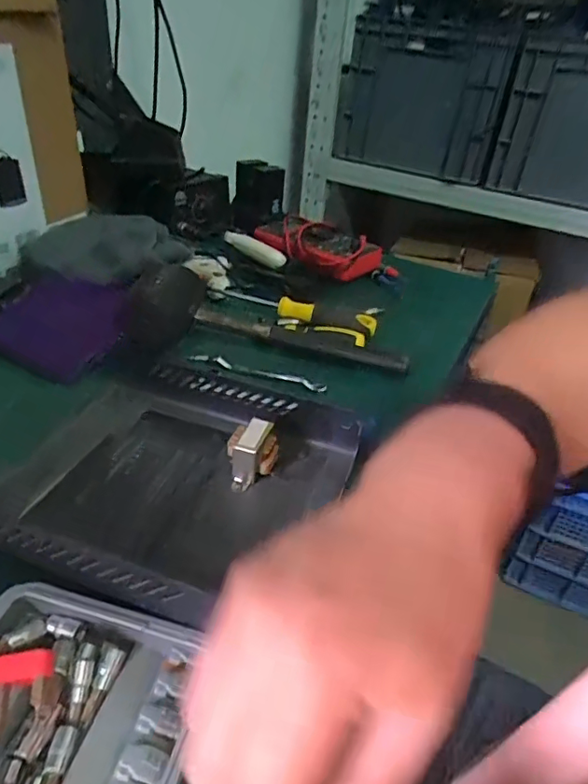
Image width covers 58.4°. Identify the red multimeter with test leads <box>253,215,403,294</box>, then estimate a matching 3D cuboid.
[{"bbox_3d":[0.040,-0.199,0.730,0.226,0.035,0.102,25,40,26],"label":"red multimeter with test leads"}]

